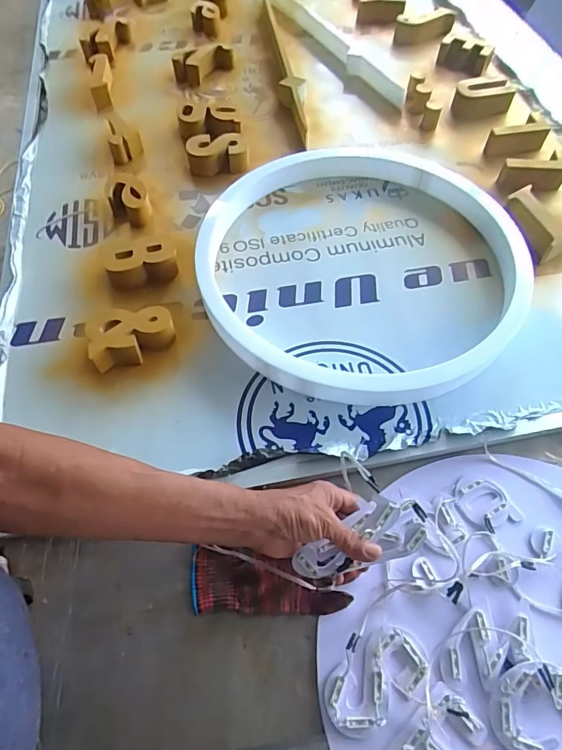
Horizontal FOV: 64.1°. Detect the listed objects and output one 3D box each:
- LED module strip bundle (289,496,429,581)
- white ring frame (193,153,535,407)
[{"bbox_3d":[0.080,0.166,0.456,0.138,0.032,0.061,-22,63,-8],"label":"LED module strip bundle"},{"bbox_3d":[0.138,-0.186,0.692,0.517,0.054,0.486,-25,64,-14],"label":"white ring frame"}]

